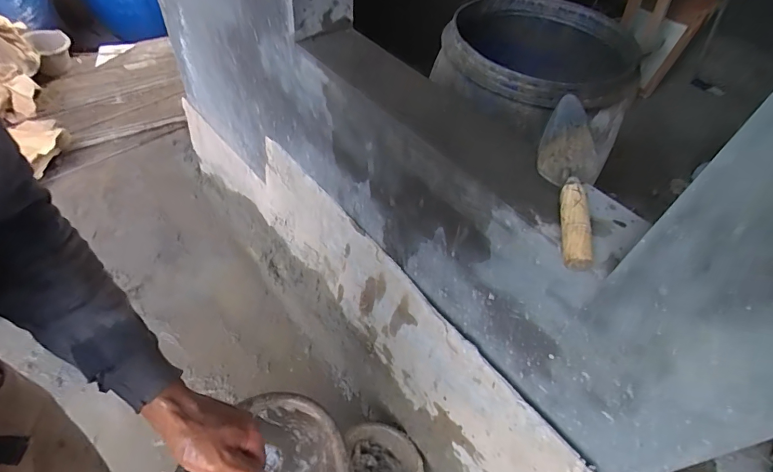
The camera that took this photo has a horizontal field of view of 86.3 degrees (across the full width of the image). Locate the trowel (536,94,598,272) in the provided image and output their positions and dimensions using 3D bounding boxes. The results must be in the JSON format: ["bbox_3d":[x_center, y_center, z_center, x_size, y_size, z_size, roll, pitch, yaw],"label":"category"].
[{"bbox_3d":[0.259,-0.094,0.589,0.089,0.056,0.317,19,51,10],"label":"trowel"}]

